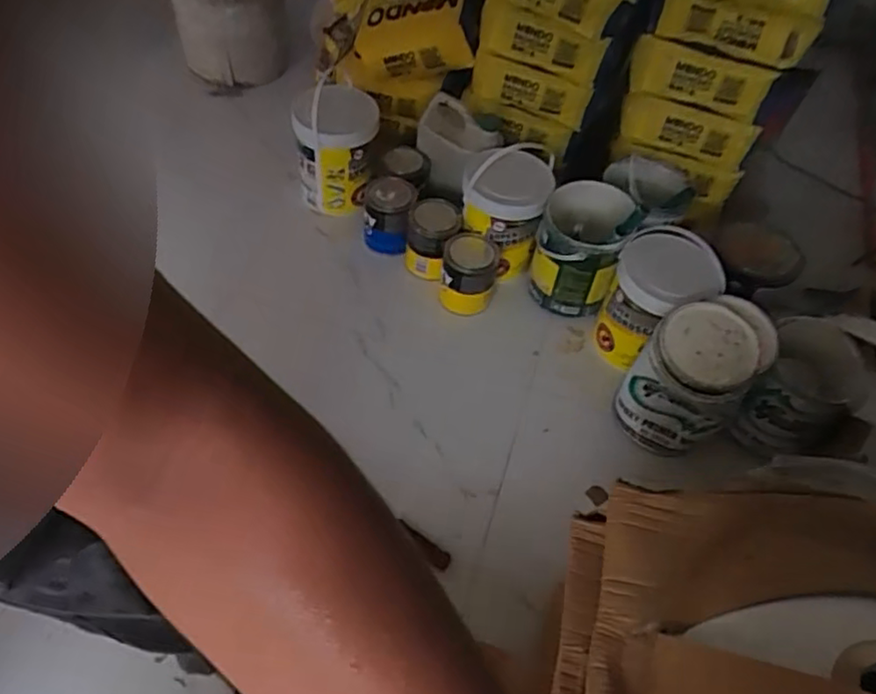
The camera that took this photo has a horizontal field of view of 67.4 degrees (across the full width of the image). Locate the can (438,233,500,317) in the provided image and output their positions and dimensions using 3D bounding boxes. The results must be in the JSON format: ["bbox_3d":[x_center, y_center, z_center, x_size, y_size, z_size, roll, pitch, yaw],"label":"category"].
[{"bbox_3d":[0.059,-0.138,1.287,0.106,0.131,0.102,4,53,-5],"label":"can"}]

